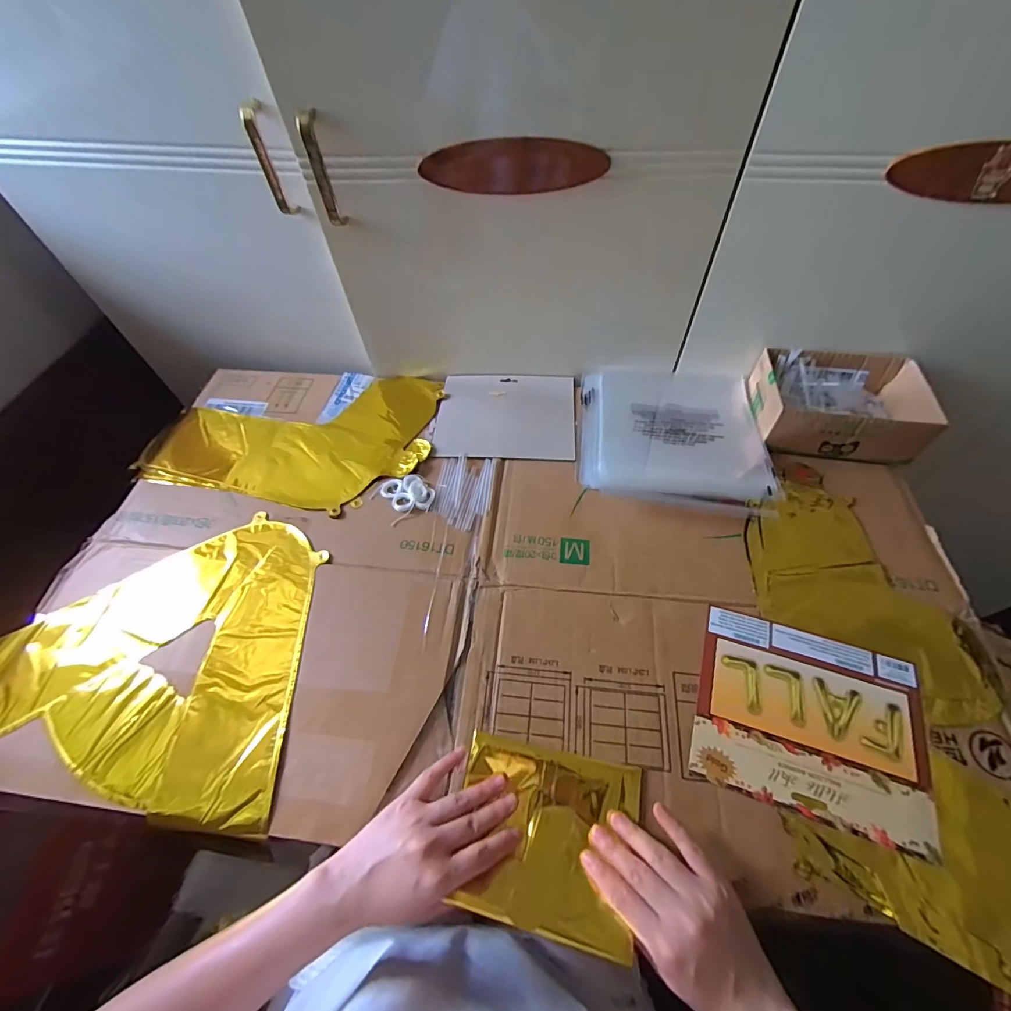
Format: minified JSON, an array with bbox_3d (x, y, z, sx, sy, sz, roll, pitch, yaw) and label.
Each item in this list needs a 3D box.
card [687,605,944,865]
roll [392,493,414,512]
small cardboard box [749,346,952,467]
[{"bbox_3d":[0.277,0.192,0.411,0.189,0.007,0.158,15,59,12],"label":"card"},{"bbox_3d":[-0.127,-0.004,0.556,0.031,0.010,0.023,38,66,24],"label":"roll"},{"bbox_3d":[0.425,-0.131,0.582,0.186,0.064,0.138,6,57,7],"label":"small cardboard box"}]

